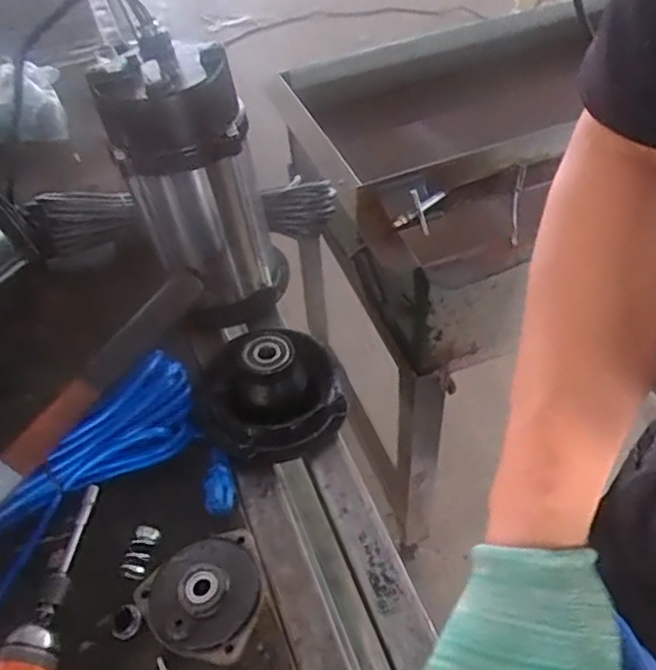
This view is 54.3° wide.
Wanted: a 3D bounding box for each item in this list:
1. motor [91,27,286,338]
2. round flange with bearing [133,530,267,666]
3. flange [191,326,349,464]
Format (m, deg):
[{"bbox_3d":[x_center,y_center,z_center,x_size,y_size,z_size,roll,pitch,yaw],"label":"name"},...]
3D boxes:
[{"bbox_3d":[-0.120,-0.138,0.617,0.129,0.261,0.116,-19,49,-10],"label":"motor"},{"bbox_3d":[-0.093,0.198,0.479,0.092,0.020,0.092,-4,48,4],"label":"round flange with bearing"},{"bbox_3d":[-0.055,0.043,0.573,0.139,0.065,0.121,-15,48,-7],"label":"flange"}]

